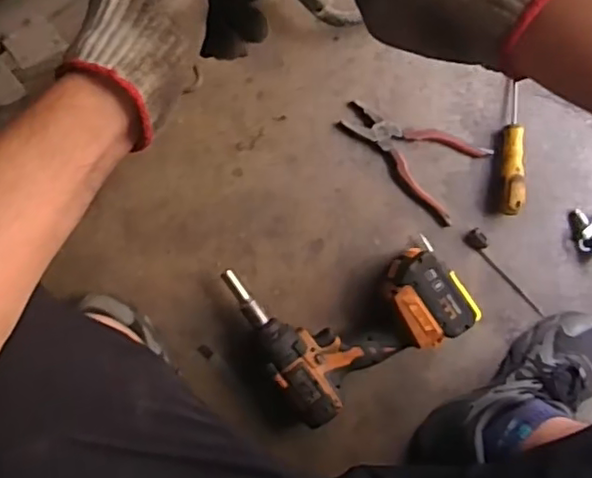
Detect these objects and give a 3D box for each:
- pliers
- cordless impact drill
[{"bbox_3d":[0.145,-0.115,0.780,0.188,0.015,0.108,32,87,-6],"label":"pliers"},{"bbox_3d":[0.075,0.073,0.736,0.263,0.074,0.201,-30,94,-5],"label":"cordless impact drill"}]

